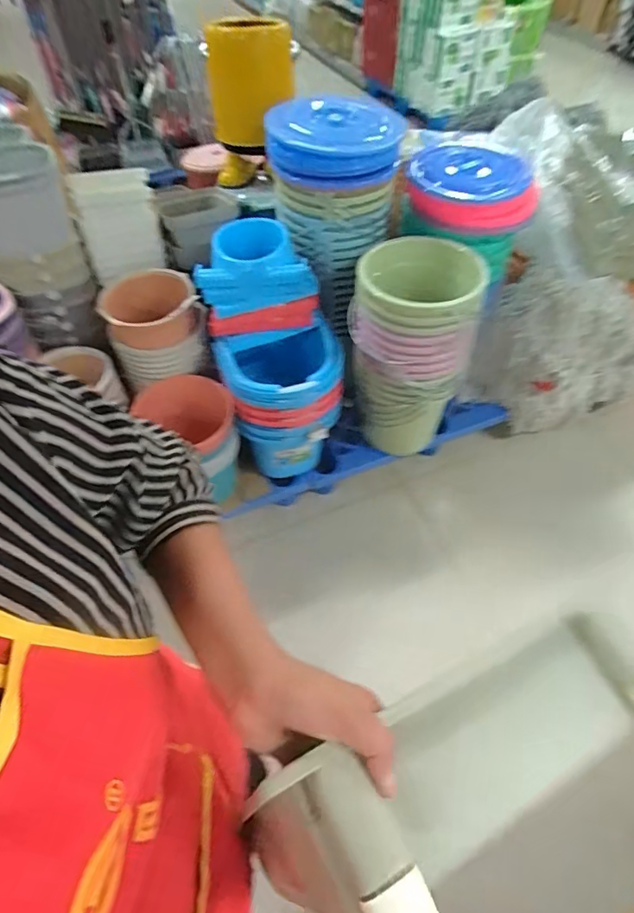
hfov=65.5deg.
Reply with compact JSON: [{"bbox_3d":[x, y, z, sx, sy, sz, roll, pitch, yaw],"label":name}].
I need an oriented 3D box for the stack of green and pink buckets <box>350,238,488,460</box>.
[{"bbox_3d":[0.270,-0.285,1.498,0.325,0.597,0.312,7,53,7],"label":"stack of green and pink buckets"}]

